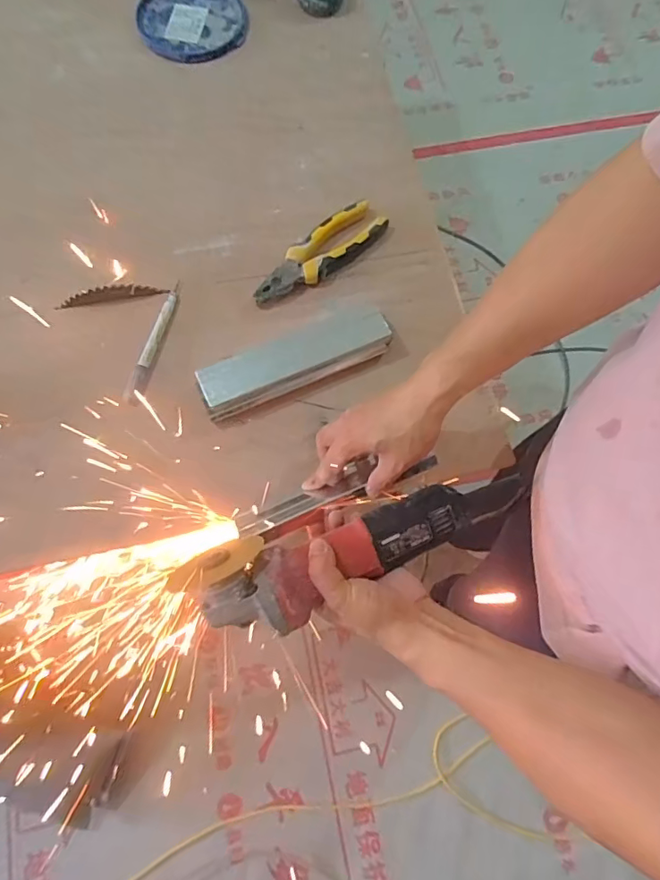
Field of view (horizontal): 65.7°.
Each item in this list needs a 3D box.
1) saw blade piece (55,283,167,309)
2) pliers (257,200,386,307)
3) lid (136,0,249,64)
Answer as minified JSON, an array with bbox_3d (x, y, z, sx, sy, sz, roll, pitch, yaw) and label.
[{"bbox_3d":[-0.257,-0.171,0.599,0.122,0.013,0.017,-12,76,-4],"label":"saw blade piece"},{"bbox_3d":[-0.012,-0.225,0.625,0.189,0.027,0.056,-41,79,-11],"label":"pliers"},{"bbox_3d":[-0.200,-0.610,0.735,0.151,0.009,0.145,0,75,-1],"label":"lid"}]

